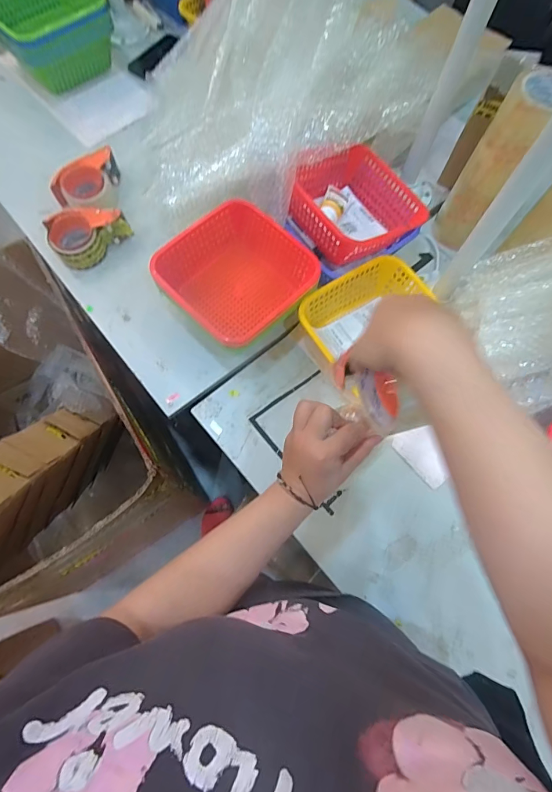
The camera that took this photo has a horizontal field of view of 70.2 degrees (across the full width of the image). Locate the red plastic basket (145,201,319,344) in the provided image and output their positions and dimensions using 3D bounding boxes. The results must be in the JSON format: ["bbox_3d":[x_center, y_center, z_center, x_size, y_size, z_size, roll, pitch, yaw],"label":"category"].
[{"bbox_3d":[-0.067,-0.200,0.707,0.228,0.109,0.218,39,74,10],"label":"red plastic basket"}]

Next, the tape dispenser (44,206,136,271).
[{"bbox_3d":[-0.363,-0.314,0.756,0.139,0.061,0.097,-42,78,-15],"label":"tape dispenser"}]

